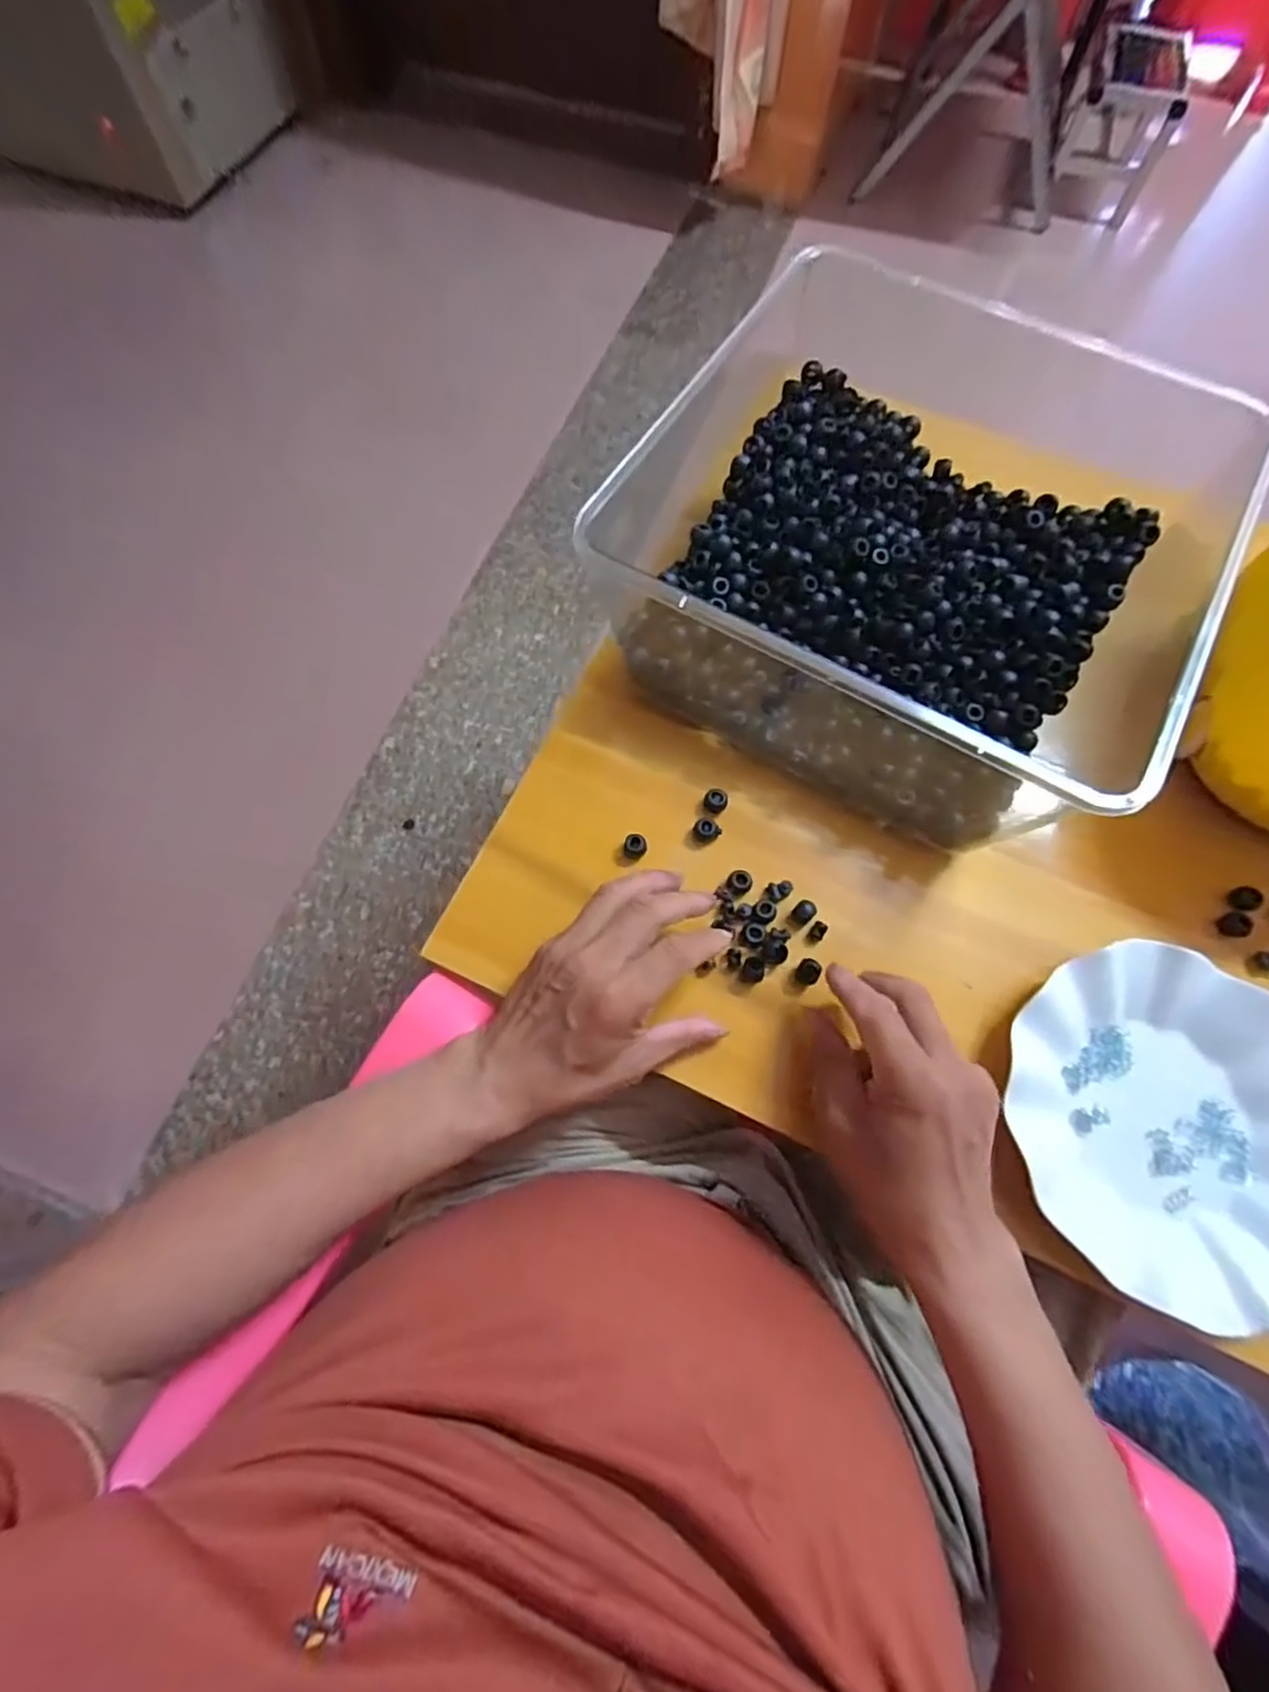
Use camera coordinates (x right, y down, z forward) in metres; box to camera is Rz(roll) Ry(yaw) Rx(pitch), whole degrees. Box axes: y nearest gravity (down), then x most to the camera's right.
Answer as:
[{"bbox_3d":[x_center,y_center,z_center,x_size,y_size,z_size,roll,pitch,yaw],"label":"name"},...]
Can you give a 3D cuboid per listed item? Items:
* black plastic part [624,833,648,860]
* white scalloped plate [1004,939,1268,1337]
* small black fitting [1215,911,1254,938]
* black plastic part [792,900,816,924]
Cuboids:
[{"bbox_3d":[0.001,-0.001,0.422,0.014,0.012,0.016,10,70,2],"label":"black plastic part"},{"bbox_3d":[0.298,0.150,0.359,0.170,0.024,0.179,0,69,-1],"label":"white scalloped plate"},{"bbox_3d":[0.375,0.049,0.409,0.015,0.010,0.016,-14,70,-6],"label":"small black fitting"},{"bbox_3d":[0.105,0.041,0.404,0.012,0.007,0.014,39,73,12],"label":"black plastic part"}]

